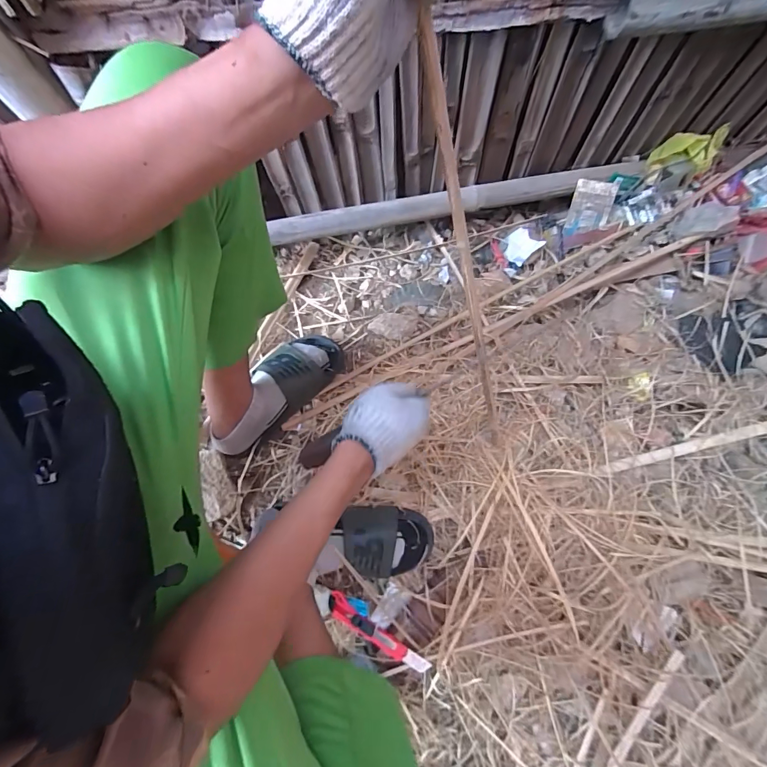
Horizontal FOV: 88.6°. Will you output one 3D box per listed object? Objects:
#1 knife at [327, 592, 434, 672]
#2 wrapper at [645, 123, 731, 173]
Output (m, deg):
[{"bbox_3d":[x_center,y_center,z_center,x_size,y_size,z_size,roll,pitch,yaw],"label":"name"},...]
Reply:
[{"bbox_3d":[-0.013,0.386,0.607,0.174,0.019,0.032,25,80,19],"label":"knife"},{"bbox_3d":[0.554,-0.421,0.713,0.107,0.085,0.051,22,76,7],"label":"wrapper"}]

